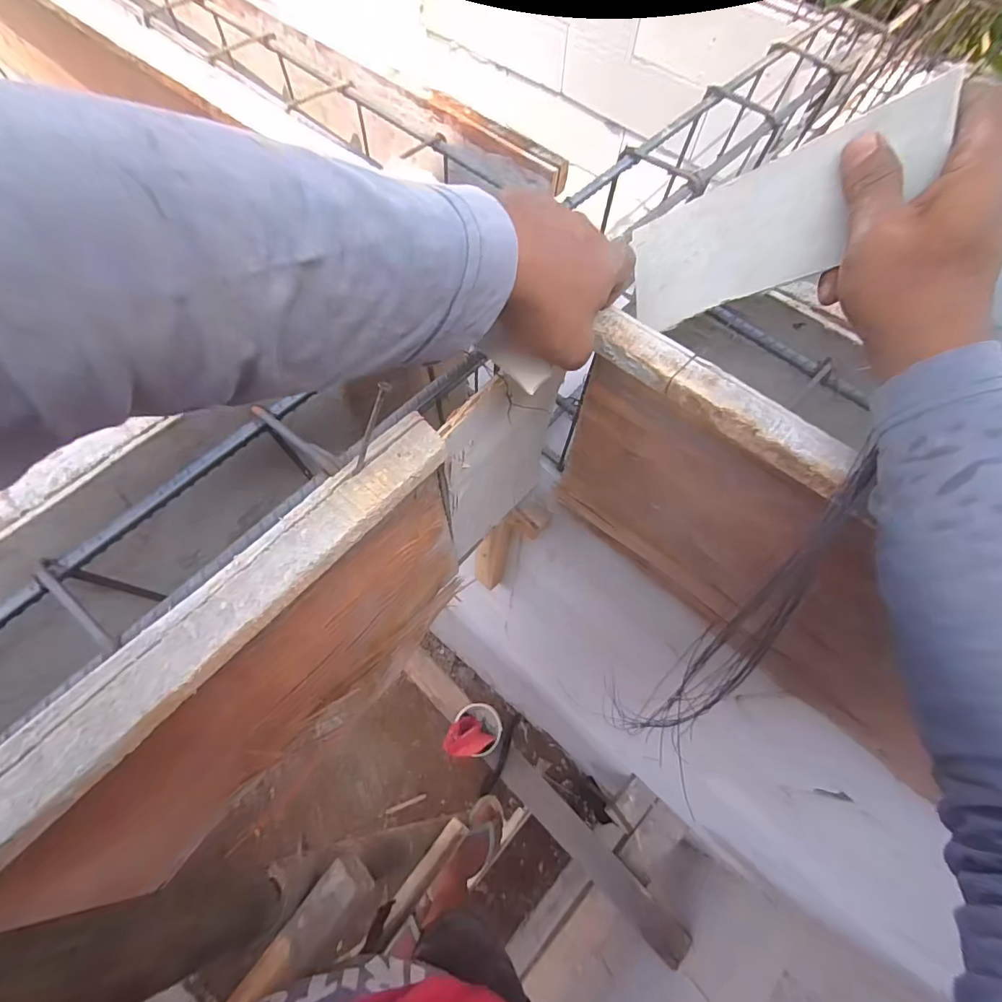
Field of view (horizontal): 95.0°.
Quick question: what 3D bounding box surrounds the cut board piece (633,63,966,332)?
[{"bbox_3d":[0.173,-0.178,0.297,0.010,0.176,0.076,-14,92,-51],"label":"cut board piece"}]

